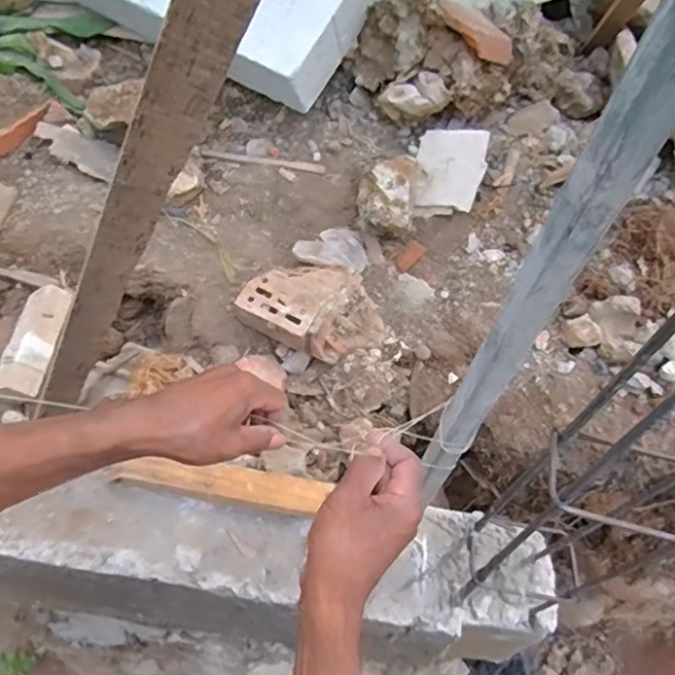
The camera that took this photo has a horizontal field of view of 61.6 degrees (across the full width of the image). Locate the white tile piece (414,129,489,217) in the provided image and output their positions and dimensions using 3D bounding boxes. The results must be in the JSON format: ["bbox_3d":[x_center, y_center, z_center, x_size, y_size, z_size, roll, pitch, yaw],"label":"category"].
[{"bbox_3d":[0.186,-0.277,0.934,0.110,0.015,0.160,1,71,26],"label":"white tile piece"}]

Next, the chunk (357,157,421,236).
[{"bbox_3d":[0.082,-0.228,0.923,0.095,0.068,0.133,12,56,3],"label":"chunk"}]

